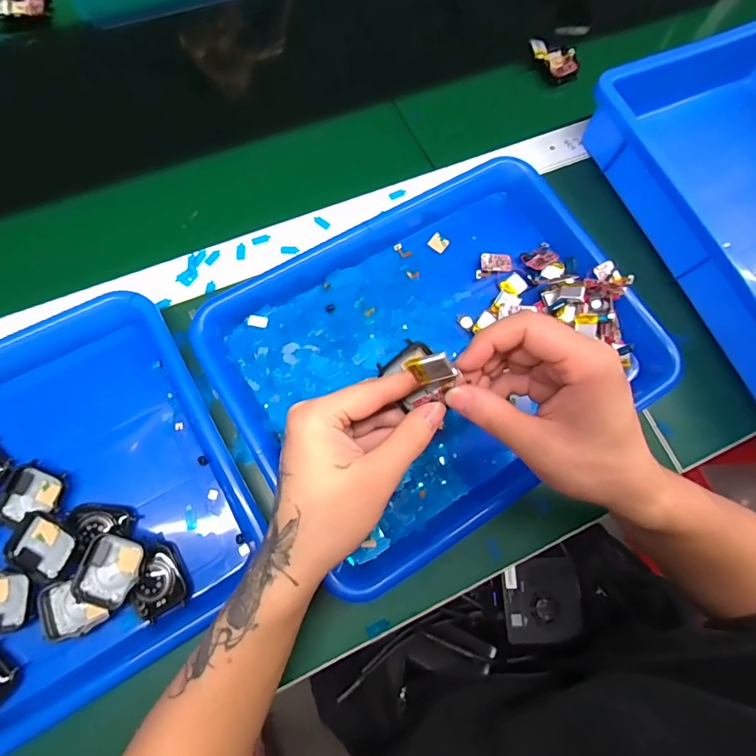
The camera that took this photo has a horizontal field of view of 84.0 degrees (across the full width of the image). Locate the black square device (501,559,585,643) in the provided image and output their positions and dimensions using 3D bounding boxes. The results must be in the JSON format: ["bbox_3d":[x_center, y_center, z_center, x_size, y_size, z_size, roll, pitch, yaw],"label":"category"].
[{"bbox_3d":[0.157,0.209,0.398,0.080,0.023,0.067,0,75,-4],"label":"black square device"}]

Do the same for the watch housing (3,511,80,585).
[{"bbox_3d":[-0.227,0.113,0.282,0.047,0.011,0.035,39,76,6],"label":"watch housing"}]

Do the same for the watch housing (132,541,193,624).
[{"bbox_3d":[-0.152,0.140,0.289,0.034,0.010,0.043,-26,79,-10],"label":"watch housing"}]

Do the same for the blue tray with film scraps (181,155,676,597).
[{"bbox_3d":[0.049,-0.022,0.342,0.325,0.051,0.262,-29,79,-10],"label":"blue tray with film scraps"}]

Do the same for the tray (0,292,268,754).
[{"bbox_3d":[-0.272,0.105,0.298,0.333,0.052,0.269,-28,79,-10],"label":"tray"}]

